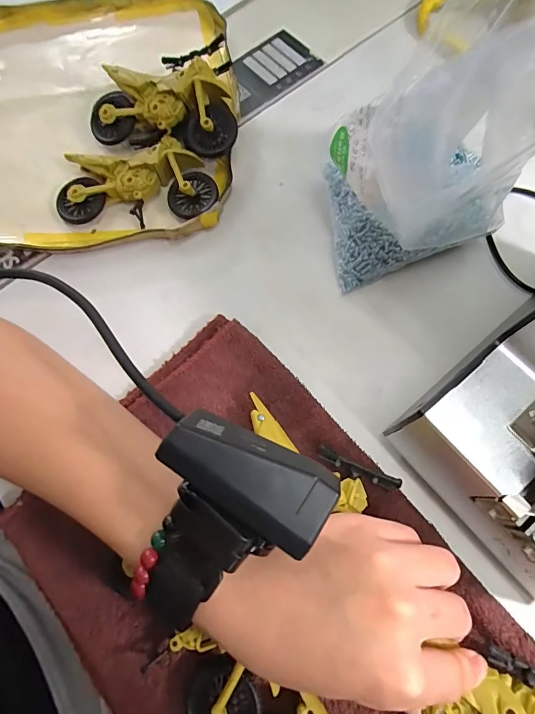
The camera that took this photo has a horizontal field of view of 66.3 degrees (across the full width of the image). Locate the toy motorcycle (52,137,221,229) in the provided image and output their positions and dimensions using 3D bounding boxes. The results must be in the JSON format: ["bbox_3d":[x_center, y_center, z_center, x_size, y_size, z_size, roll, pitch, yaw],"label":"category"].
[{"bbox_3d":[-0.100,-0.133,0.311,0.116,0.029,0.056,-5,72,2],"label":"toy motorcycle"}]

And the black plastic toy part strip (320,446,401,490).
[{"bbox_3d":[0.053,0.065,0.238,0.048,0.010,0.007,23,75,10],"label":"black plastic toy part strip"}]

